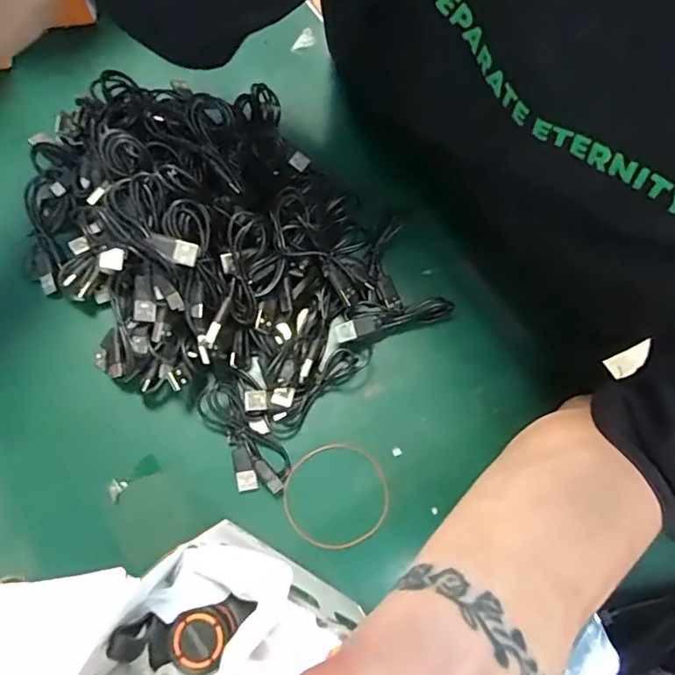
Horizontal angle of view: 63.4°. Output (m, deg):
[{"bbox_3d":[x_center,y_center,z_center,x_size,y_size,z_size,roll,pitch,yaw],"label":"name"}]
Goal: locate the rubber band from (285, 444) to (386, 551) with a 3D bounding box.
[{"bbox_3d":[-0.001,0.101,0.349,0.067,0.006,0.063,1,75,-4],"label":"rubber band"}]

